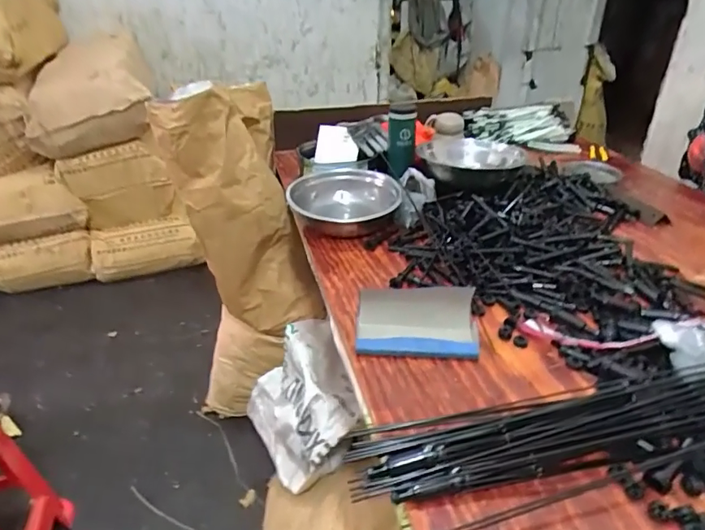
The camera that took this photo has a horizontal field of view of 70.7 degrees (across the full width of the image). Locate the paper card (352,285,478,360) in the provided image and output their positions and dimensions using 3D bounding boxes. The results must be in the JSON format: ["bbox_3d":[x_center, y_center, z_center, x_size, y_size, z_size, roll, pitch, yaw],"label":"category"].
[{"bbox_3d":[0.087,0.074,0.671,0.162,0.059,0.098,4,30,4],"label":"paper card"}]

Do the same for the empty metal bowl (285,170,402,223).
[{"bbox_3d":[-0.011,-0.123,0.993,0.217,0.071,0.208,-2,31,1],"label":"empty metal bowl"}]

